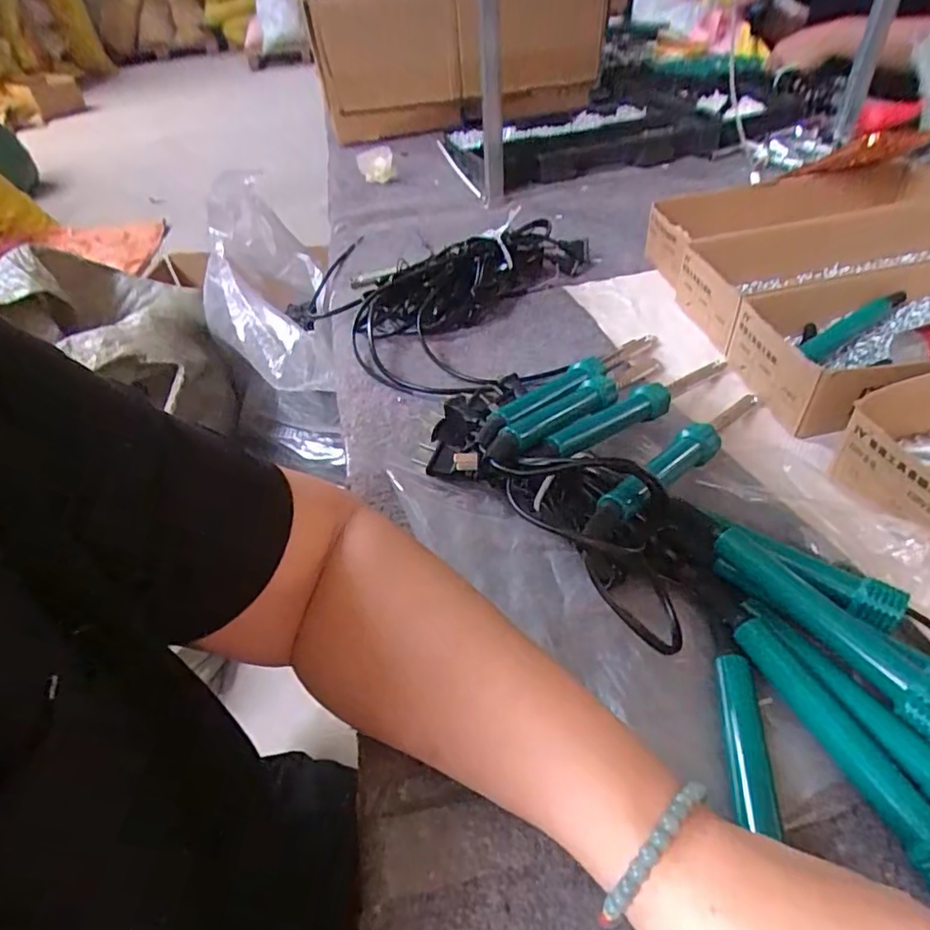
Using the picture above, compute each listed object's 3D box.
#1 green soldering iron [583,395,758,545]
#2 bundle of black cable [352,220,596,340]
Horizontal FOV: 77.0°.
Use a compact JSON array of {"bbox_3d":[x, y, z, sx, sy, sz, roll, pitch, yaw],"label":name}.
[{"bbox_3d":[0.128,-0.006,0.342,0.017,0.025,0.208,30,40,33],"label":"green soldering iron"},{"bbox_3d":[0.010,-0.192,0.579,0.260,0.056,0.084,-28,47,-21],"label":"bundle of black cable"}]

